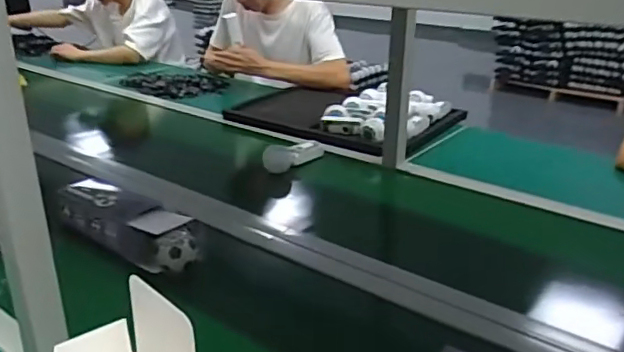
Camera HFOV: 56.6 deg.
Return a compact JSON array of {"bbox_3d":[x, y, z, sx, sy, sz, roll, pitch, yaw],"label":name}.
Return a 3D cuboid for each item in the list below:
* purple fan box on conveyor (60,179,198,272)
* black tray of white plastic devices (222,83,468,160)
[{"bbox_3d":[-0.309,0.074,0.961,0.287,0.068,0.085,17,27,32],"label":"purple fan box on conveyor"},{"bbox_3d":[0.088,-0.183,1.583,0.532,0.080,0.386,16,26,29],"label":"black tray of white plastic devices"}]

